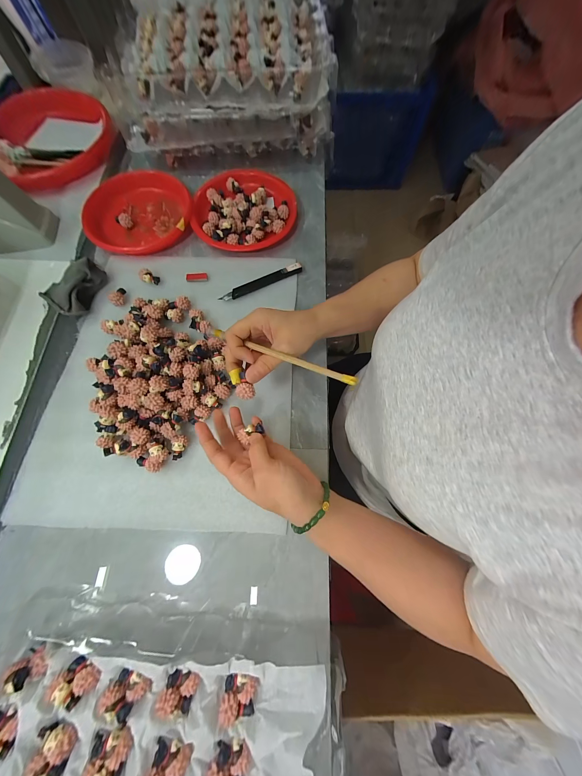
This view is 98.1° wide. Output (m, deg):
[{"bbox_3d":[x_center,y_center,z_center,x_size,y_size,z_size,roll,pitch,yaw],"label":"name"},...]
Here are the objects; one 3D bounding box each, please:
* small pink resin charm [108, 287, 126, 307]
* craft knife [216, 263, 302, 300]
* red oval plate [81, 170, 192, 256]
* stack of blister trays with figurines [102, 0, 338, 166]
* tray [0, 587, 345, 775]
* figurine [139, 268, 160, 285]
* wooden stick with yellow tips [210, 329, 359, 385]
[{"bbox_3d":[-0.261,-0.140,0.382,0.015,0.015,0.030,19,73,7],"label":"small pink resin charm"},{"bbox_3d":[-0.046,-0.167,0.400,0.136,0.014,0.016,-25,73,-8],"label":"craft knife"},{"bbox_3d":[-0.259,-0.297,0.430,0.168,0.029,0.157,-13,72,-4],"label":"red oval plate"},{"bbox_3d":[-0.113,-0.547,0.457,0.349,0.139,0.254,-4,71,-1],"label":"stack of blister trays with figurines"},{"bbox_3d":[-0.137,0.361,0.207,0.342,0.051,0.282,6,72,2],"label":"tray"},{"bbox_3d":[-0.222,-0.174,0.394,0.027,0.019,0.018,13,72,5],"label":"figurine"},{"bbox_3d":[-0.014,-0.035,0.259,0.168,0.006,0.008,21,73,19],"label":"wooden stick with yellow tips"}]

